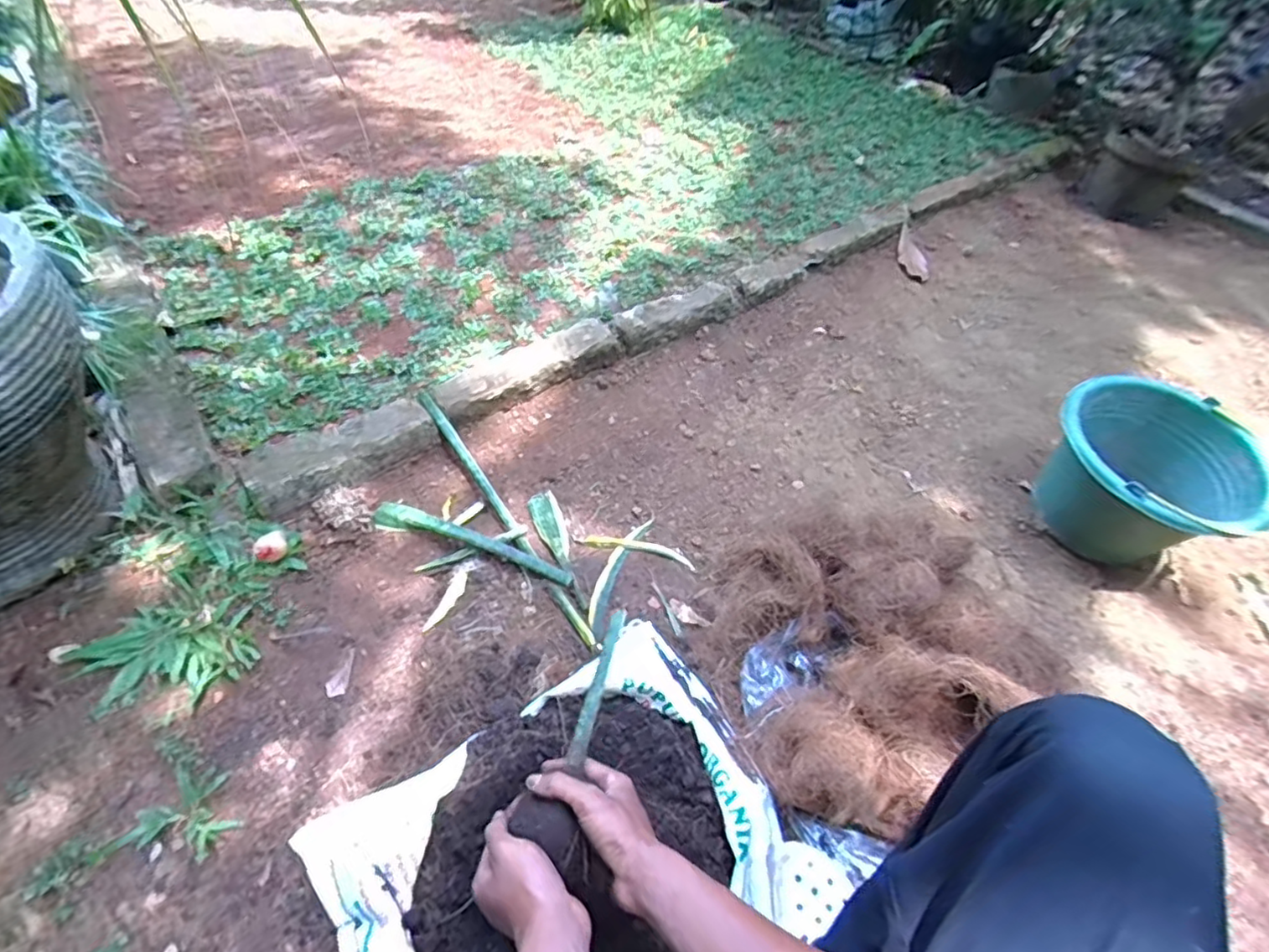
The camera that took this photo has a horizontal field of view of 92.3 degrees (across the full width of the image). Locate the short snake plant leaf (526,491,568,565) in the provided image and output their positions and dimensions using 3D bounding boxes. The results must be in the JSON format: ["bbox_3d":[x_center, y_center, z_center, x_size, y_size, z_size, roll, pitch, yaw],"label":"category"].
[{"bbox_3d":[-0.124,0.076,0.922,0.043,0.013,0.127,-17,53,-20],"label":"short snake plant leaf"}]

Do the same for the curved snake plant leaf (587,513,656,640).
[{"bbox_3d":[-0.024,0.134,0.893,0.037,0.023,0.223,19,49,10],"label":"curved snake plant leaf"}]

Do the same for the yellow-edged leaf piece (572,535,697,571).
[{"bbox_3d":[0.003,0.110,0.909,0.175,0.017,0.025,11,50,5],"label":"yellow-edged leaf piece"}]

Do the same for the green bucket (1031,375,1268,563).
[{"bbox_3d":[0.824,0.015,1.004,0.308,0.212,0.290,3,48,-4],"label":"green bucket"}]

